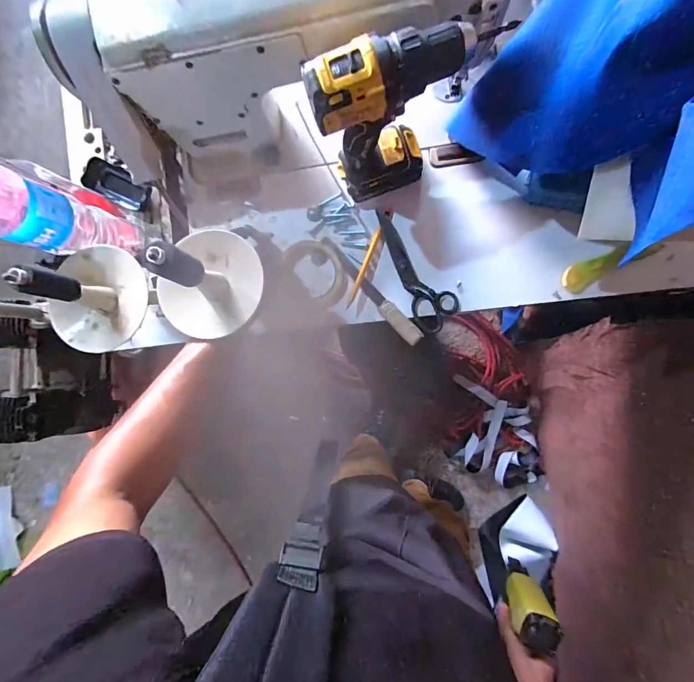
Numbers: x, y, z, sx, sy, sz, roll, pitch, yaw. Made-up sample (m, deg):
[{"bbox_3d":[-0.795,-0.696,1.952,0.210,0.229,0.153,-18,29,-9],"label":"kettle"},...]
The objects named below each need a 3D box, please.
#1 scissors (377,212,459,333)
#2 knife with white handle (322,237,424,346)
[{"bbox_3d":[0.102,-0.108,0.534,0.063,0.010,0.191,-24,88,5],"label":"scissors"},{"bbox_3d":[0.033,-0.074,0.540,0.024,0.008,0.205,-43,86,4],"label":"knife with white handle"}]

